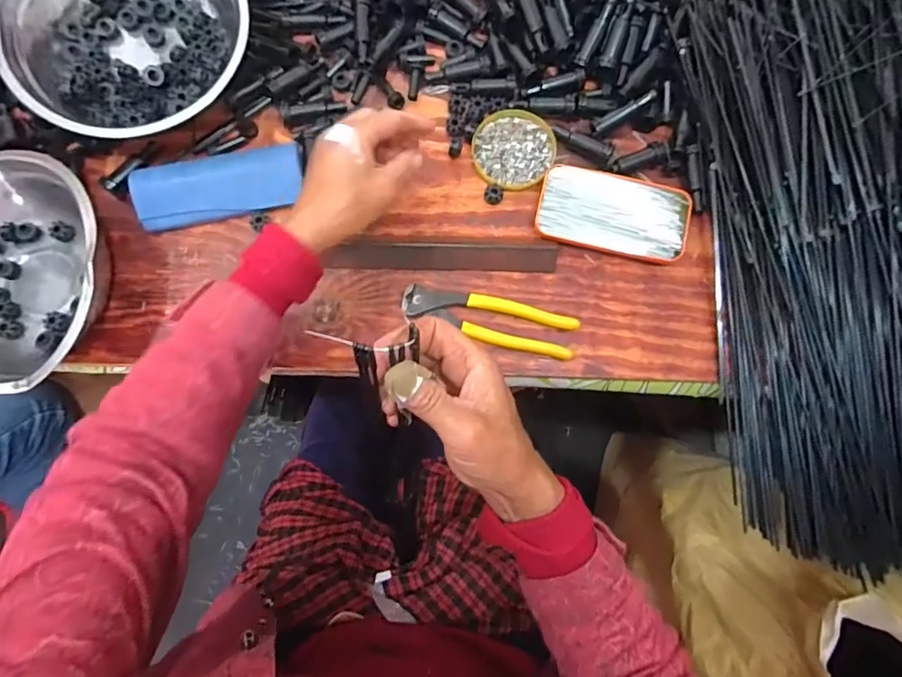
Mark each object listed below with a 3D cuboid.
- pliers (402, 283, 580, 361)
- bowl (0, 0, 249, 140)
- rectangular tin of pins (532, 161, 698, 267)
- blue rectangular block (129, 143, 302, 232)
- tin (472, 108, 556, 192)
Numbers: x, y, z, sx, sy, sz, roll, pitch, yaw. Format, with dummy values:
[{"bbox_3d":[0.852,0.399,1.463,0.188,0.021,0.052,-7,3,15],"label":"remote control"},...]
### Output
[{"bbox_3d":[0.036,-0.018,0.486,0.163,0.016,0.043,14,79,2],"label":"pliers"},{"bbox_3d":[-0.302,-0.291,0.488,0.210,0.094,0.193,0,79,-1],"label":"bowl"},{"bbox_3d":[0.160,-0.123,0.502,0.144,0.018,0.078,11,79,2],"label":"rectangular tin of pins"},{"bbox_3d":[-0.225,-0.153,0.498,0.156,0.019,0.066,-13,79,-3],"label":"blue rectangular block"},{"bbox_3d":[0.063,-0.191,0.521,0.081,0.010,0.085,0,79,-1],"label":"tin"}]

